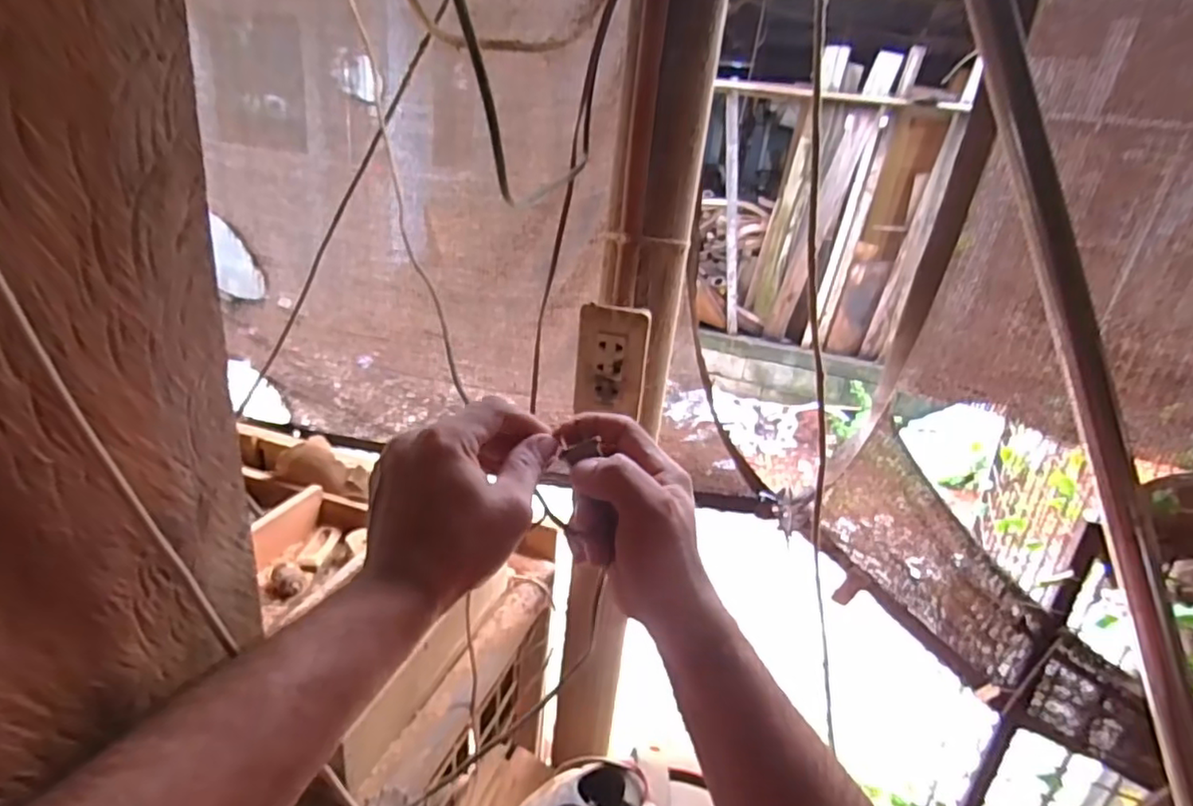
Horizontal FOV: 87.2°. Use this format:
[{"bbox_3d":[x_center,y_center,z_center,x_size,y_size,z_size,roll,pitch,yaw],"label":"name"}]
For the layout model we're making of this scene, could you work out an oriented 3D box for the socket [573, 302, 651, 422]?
[{"bbox_3d":[0.016,-0.042,0.629,0.071,0.109,0.021,6,23,-2],"label":"socket"}]

